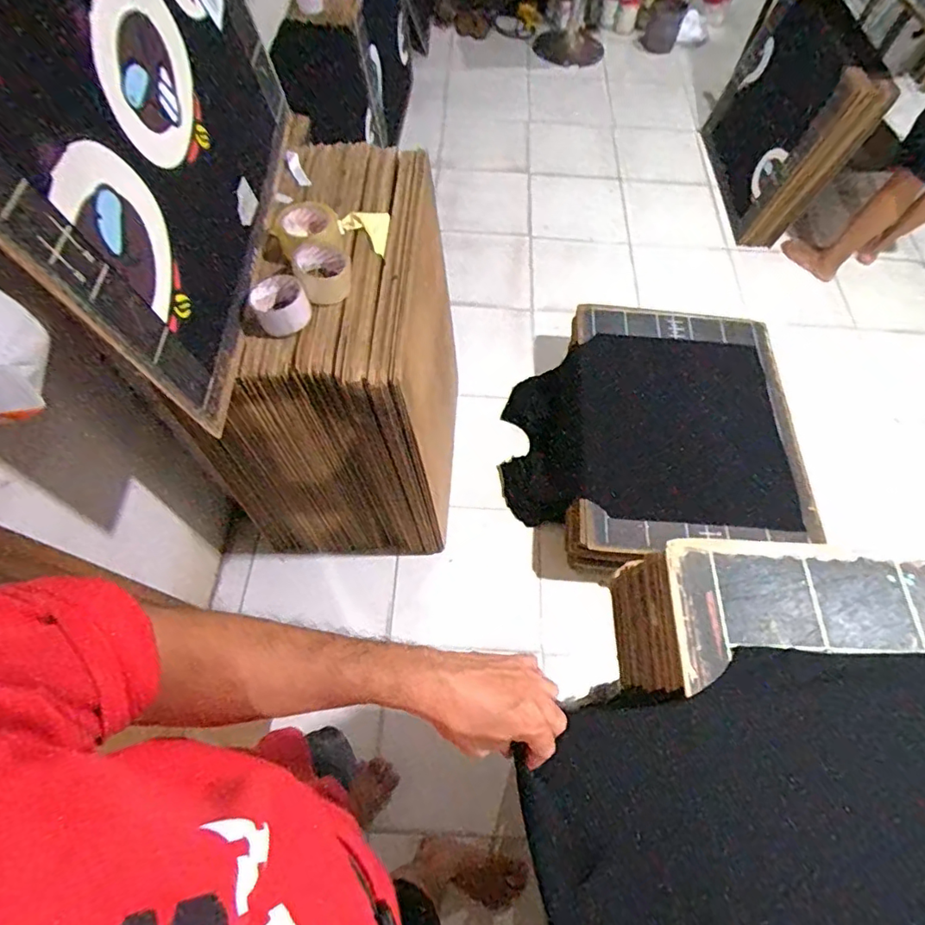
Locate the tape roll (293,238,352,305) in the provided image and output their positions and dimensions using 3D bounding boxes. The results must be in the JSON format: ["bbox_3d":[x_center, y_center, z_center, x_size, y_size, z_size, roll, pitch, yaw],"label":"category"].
[{"bbox_3d":[-0.227,-0.310,0.879,0.092,0.046,0.101,1,63,-3],"label":"tape roll"}]

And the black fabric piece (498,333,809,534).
[{"bbox_3d":[0.513,-0.070,1.602,0.760,0.193,0.592,3,63,-2],"label":"black fabric piece"}]

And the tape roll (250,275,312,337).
[{"bbox_3d":[-0.286,-0.247,0.855,0.083,0.056,0.076,1,63,-3],"label":"tape roll"}]

